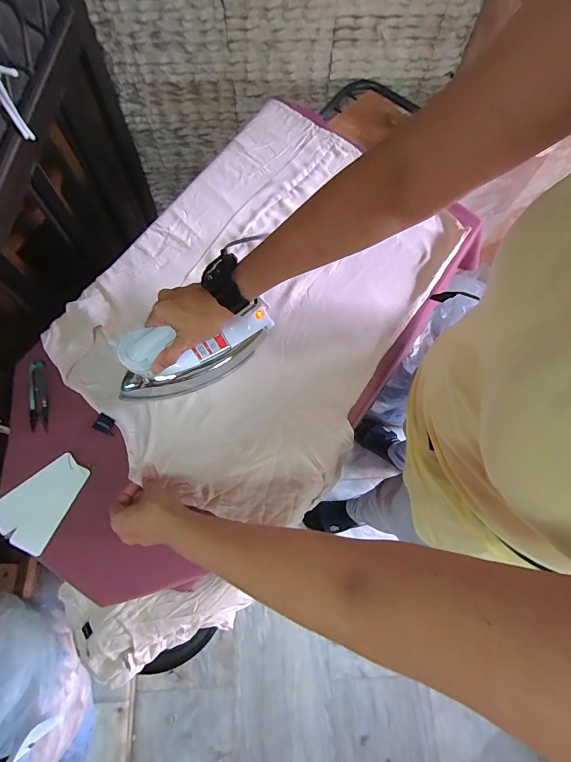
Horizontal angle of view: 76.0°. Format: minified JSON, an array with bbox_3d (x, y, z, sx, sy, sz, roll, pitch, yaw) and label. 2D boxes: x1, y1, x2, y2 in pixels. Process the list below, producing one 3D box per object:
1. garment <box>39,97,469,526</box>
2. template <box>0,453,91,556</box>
[{"bbox_3d":[-0.025,-0.133,0.595,0.462,0.056,0.661,34,74,10],"label":"garment"},{"bbox_3d":[-0.326,0.159,0.494,0.084,0.004,0.119,39,75,3],"label":"template"}]

